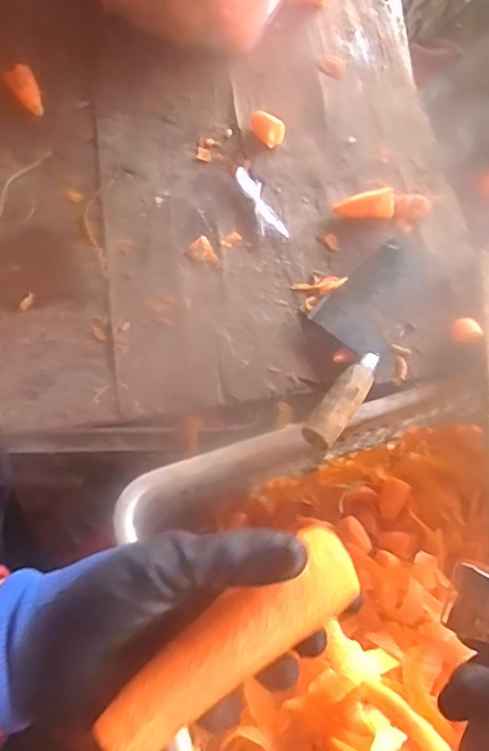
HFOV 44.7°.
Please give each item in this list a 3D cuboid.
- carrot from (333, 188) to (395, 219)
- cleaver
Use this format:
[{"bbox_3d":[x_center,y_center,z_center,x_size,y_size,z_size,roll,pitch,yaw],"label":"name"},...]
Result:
[{"bbox_3d":[0.127,-0.181,0.625,0.061,0.024,0.025,3,66,-1],"label":"carrot"},{"bbox_3d":[0.109,-0.048,0.571,0.085,0.033,0.250,32,69,11],"label":"cleaver"}]

